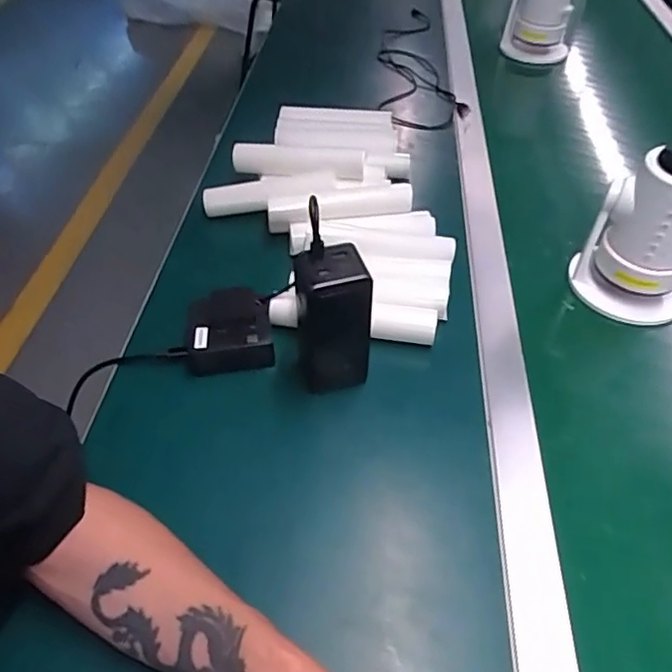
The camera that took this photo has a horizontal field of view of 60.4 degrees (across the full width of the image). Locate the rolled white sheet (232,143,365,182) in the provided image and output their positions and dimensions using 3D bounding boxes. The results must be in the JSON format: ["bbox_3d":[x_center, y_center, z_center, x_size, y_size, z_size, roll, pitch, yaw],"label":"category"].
[{"bbox_3d":[-0.047,-0.221,0.732,0.164,0.034,0.044,4,49,2],"label":"rolled white sheet"}]

